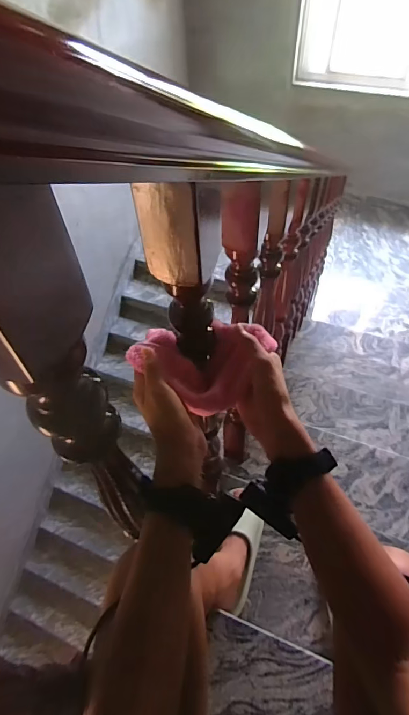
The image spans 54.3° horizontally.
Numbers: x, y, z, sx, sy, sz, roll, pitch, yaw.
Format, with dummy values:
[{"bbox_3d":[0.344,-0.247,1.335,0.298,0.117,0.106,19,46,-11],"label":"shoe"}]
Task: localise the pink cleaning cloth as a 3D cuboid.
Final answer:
[{"bbox_3d":[0.004,0.007,0.463,0.163,0.069,0.088,-17,54,-9],"label":"pink cleaning cloth"}]

